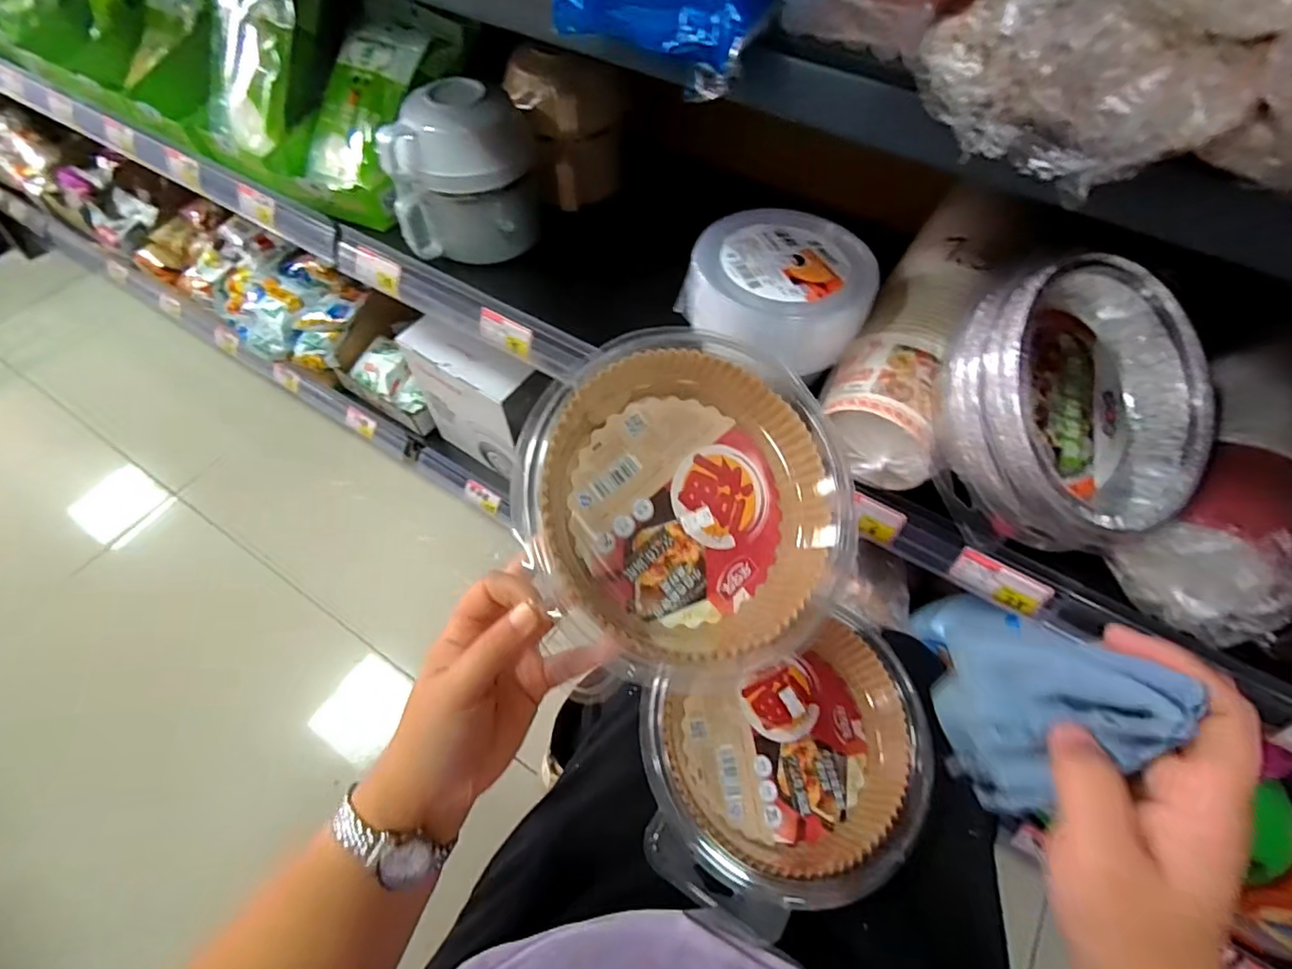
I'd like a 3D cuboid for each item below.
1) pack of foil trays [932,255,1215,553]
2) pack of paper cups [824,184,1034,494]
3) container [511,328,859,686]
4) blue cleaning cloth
[{"bbox_3d":[0.294,-0.056,0.408,0.192,0.087,0.187,-26,95,-19],"label":"pack of foil trays"},{"bbox_3d":[0.246,-0.138,0.507,0.100,0.100,0.292,26,62,14],"label":"pack of paper cups"},{"bbox_3d":[0.028,0.012,0.360,0.216,0.055,0.216,3,79,-19],"label":"container"},{"bbox_3d":[0.172,0.099,0.256,0.044,0.102,0.072,-30,64,-17],"label":"blue cleaning cloth"}]

